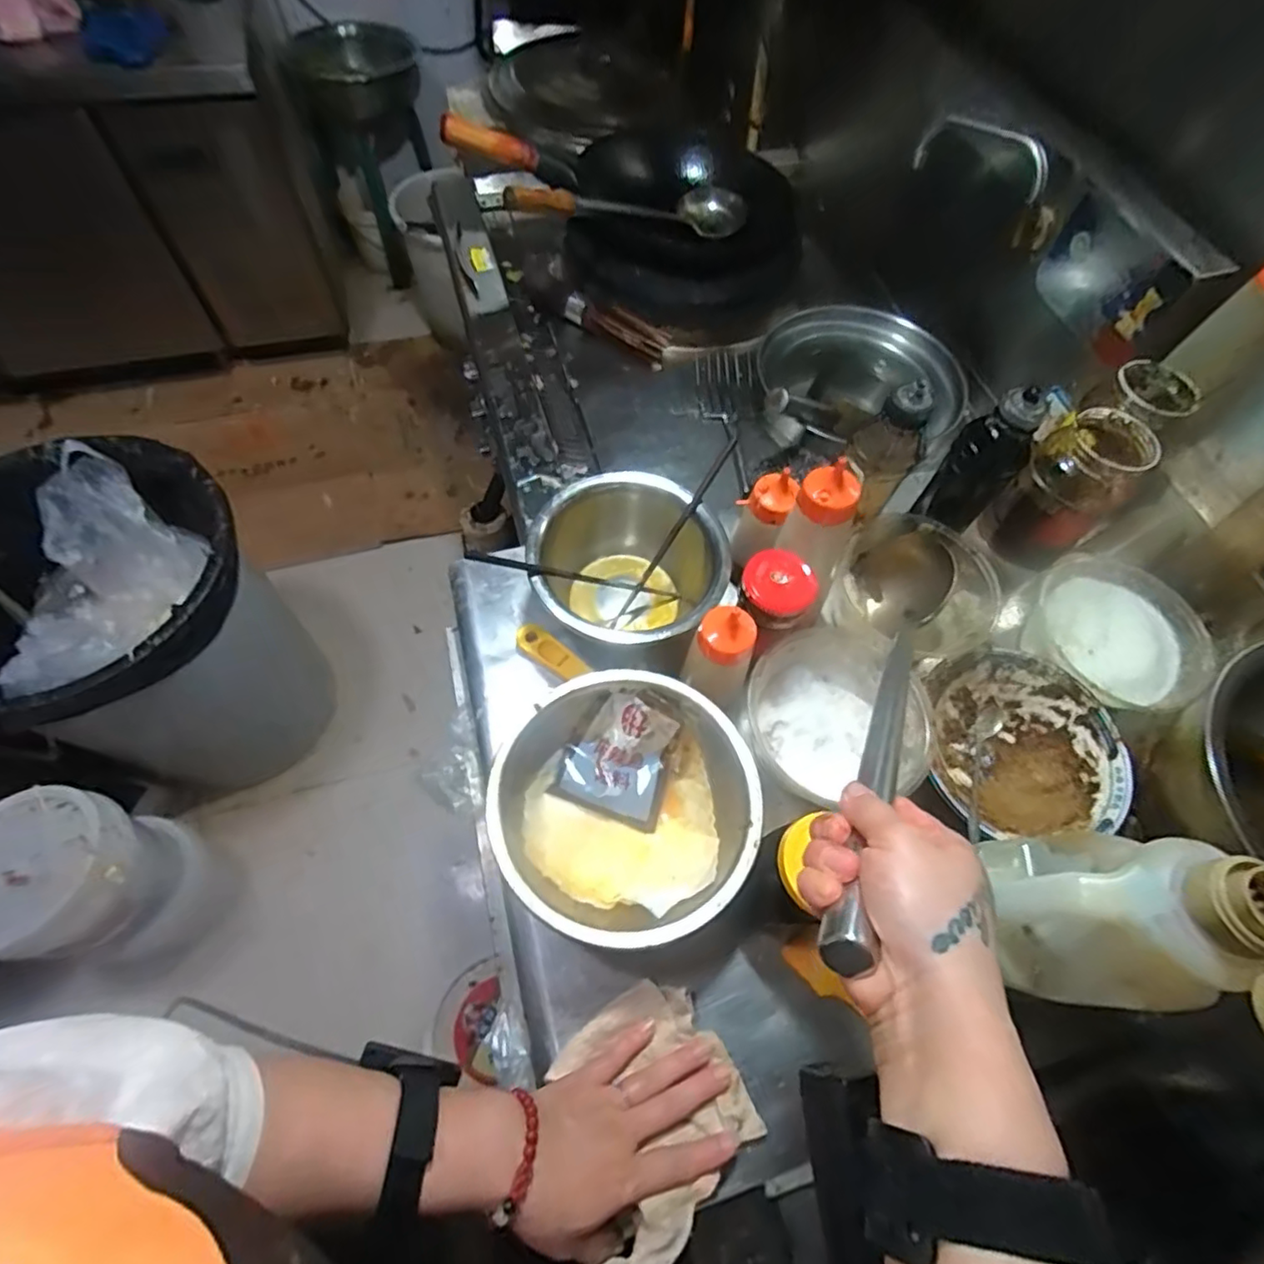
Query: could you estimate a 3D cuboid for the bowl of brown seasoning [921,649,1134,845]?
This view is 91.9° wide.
[{"bbox_3d":[0.361,0.107,0.584,0.177,0.051,0.169,2,62,-3],"label":"bowl of brown seasoning"}]

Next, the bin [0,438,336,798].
[{"bbox_3d":[-0.925,0.032,1.196,0.527,0.631,0.495,2,62,-3],"label":"bin"}]

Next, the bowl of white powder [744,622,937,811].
[{"bbox_3d":[0.186,0.077,0.578,0.148,0.071,0.142,2,62,-3],"label":"bowl of white powder"}]

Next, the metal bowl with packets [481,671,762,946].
[{"bbox_3d":[-0.006,0.150,0.529,0.206,0.088,0.211,2,62,-3],"label":"metal bowl with packets"}]

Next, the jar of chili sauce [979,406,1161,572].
[{"bbox_3d":[0.486,-0.156,0.687,0.095,0.155,0.099,2,62,-3],"label":"jar of chili sauce"}]

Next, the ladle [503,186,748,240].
[{"bbox_3d":[-0.002,-0.649,0.932,0.090,0.071,0.518,42,47,17],"label":"ladle"}]

